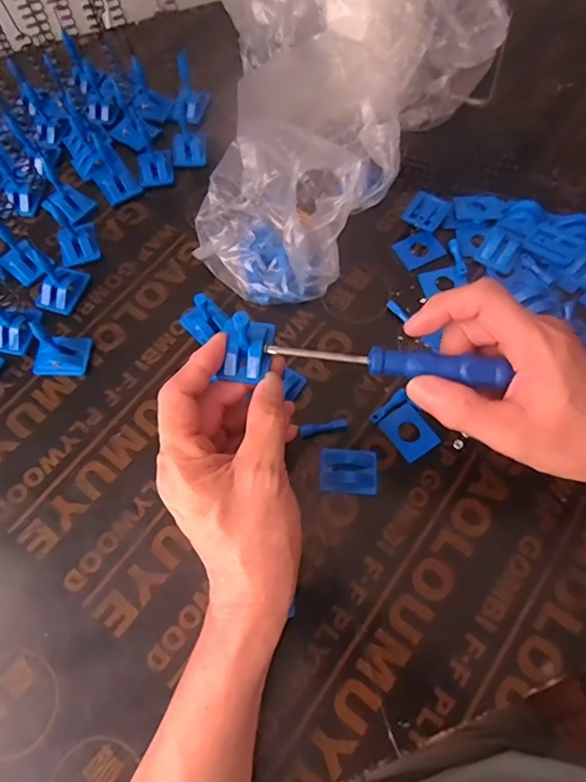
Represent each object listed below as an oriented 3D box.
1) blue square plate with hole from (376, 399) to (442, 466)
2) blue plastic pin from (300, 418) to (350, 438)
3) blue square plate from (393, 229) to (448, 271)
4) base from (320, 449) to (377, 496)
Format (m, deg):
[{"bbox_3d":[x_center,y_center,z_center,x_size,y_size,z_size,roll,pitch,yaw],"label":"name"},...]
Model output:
[{"bbox_3d":[0.091,0.032,0.401,0.031,0.004,0.041,-38,68,-1],"label":"blue square plate with hole"},{"bbox_3d":[0.025,0.029,0.405,0.038,0.009,0.010,-10,67,-2],"label":"blue plastic pin"},{"bbox_3d":[0.117,-0.132,0.474,0.041,0.006,0.034,-27,71,-6],"label":"blue square plate"},{"bbox_3d":[0.043,0.062,0.390,0.042,0.010,0.035,3,67,3],"label":"base"}]

